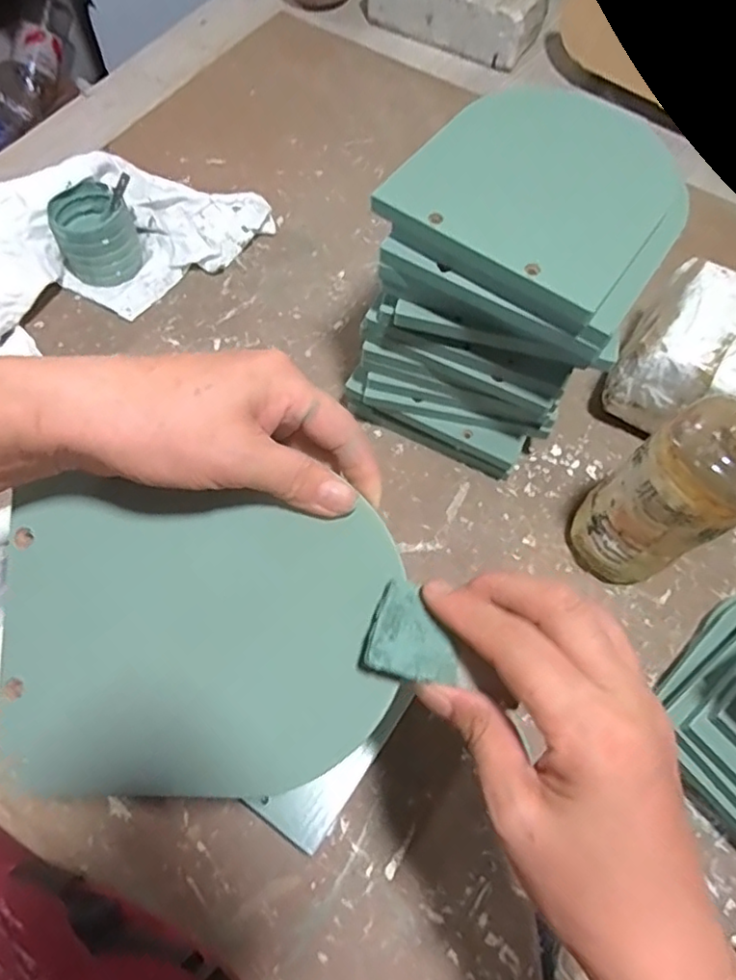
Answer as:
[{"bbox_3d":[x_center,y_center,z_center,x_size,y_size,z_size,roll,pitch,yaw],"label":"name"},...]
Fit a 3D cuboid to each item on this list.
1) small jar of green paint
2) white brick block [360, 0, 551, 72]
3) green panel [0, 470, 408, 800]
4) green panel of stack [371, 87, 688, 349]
[{"bbox_3d":[-0.242,-0.233,0.548,0.069,0.071,0.064,1,64,-3],"label":"small jar of green paint"},{"bbox_3d":[0.109,-0.596,0.750,0.209,0.070,0.096,29,66,11],"label":"white brick block"},{"bbox_3d":[-0.074,0.063,0.258,0.163,0.005,0.125,2,86,4],"label":"green panel"},{"bbox_3d":[0.114,-0.183,0.379,0.154,0.024,0.162,34,68,13],"label":"green panel of stack"}]

